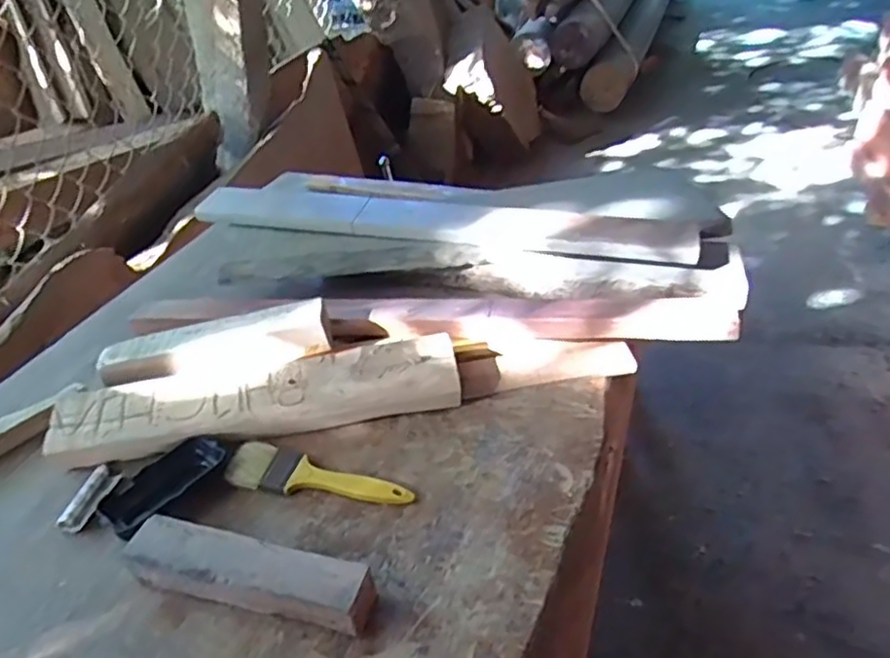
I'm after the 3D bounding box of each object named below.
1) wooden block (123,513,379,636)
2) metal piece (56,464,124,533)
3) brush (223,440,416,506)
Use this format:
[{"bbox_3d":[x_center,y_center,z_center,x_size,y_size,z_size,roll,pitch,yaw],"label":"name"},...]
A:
[{"bbox_3d":[-0.151,0.193,0.517,0.194,0.043,0.046,8,37,17],"label":"wooden block"},{"bbox_3d":[-0.326,0.153,0.607,0.024,0.009,0.067,2,36,9],"label":"metal piece"},{"bbox_3d":[-0.115,0.135,0.618,0.176,0.015,0.051,5,37,13],"label":"brush"}]

